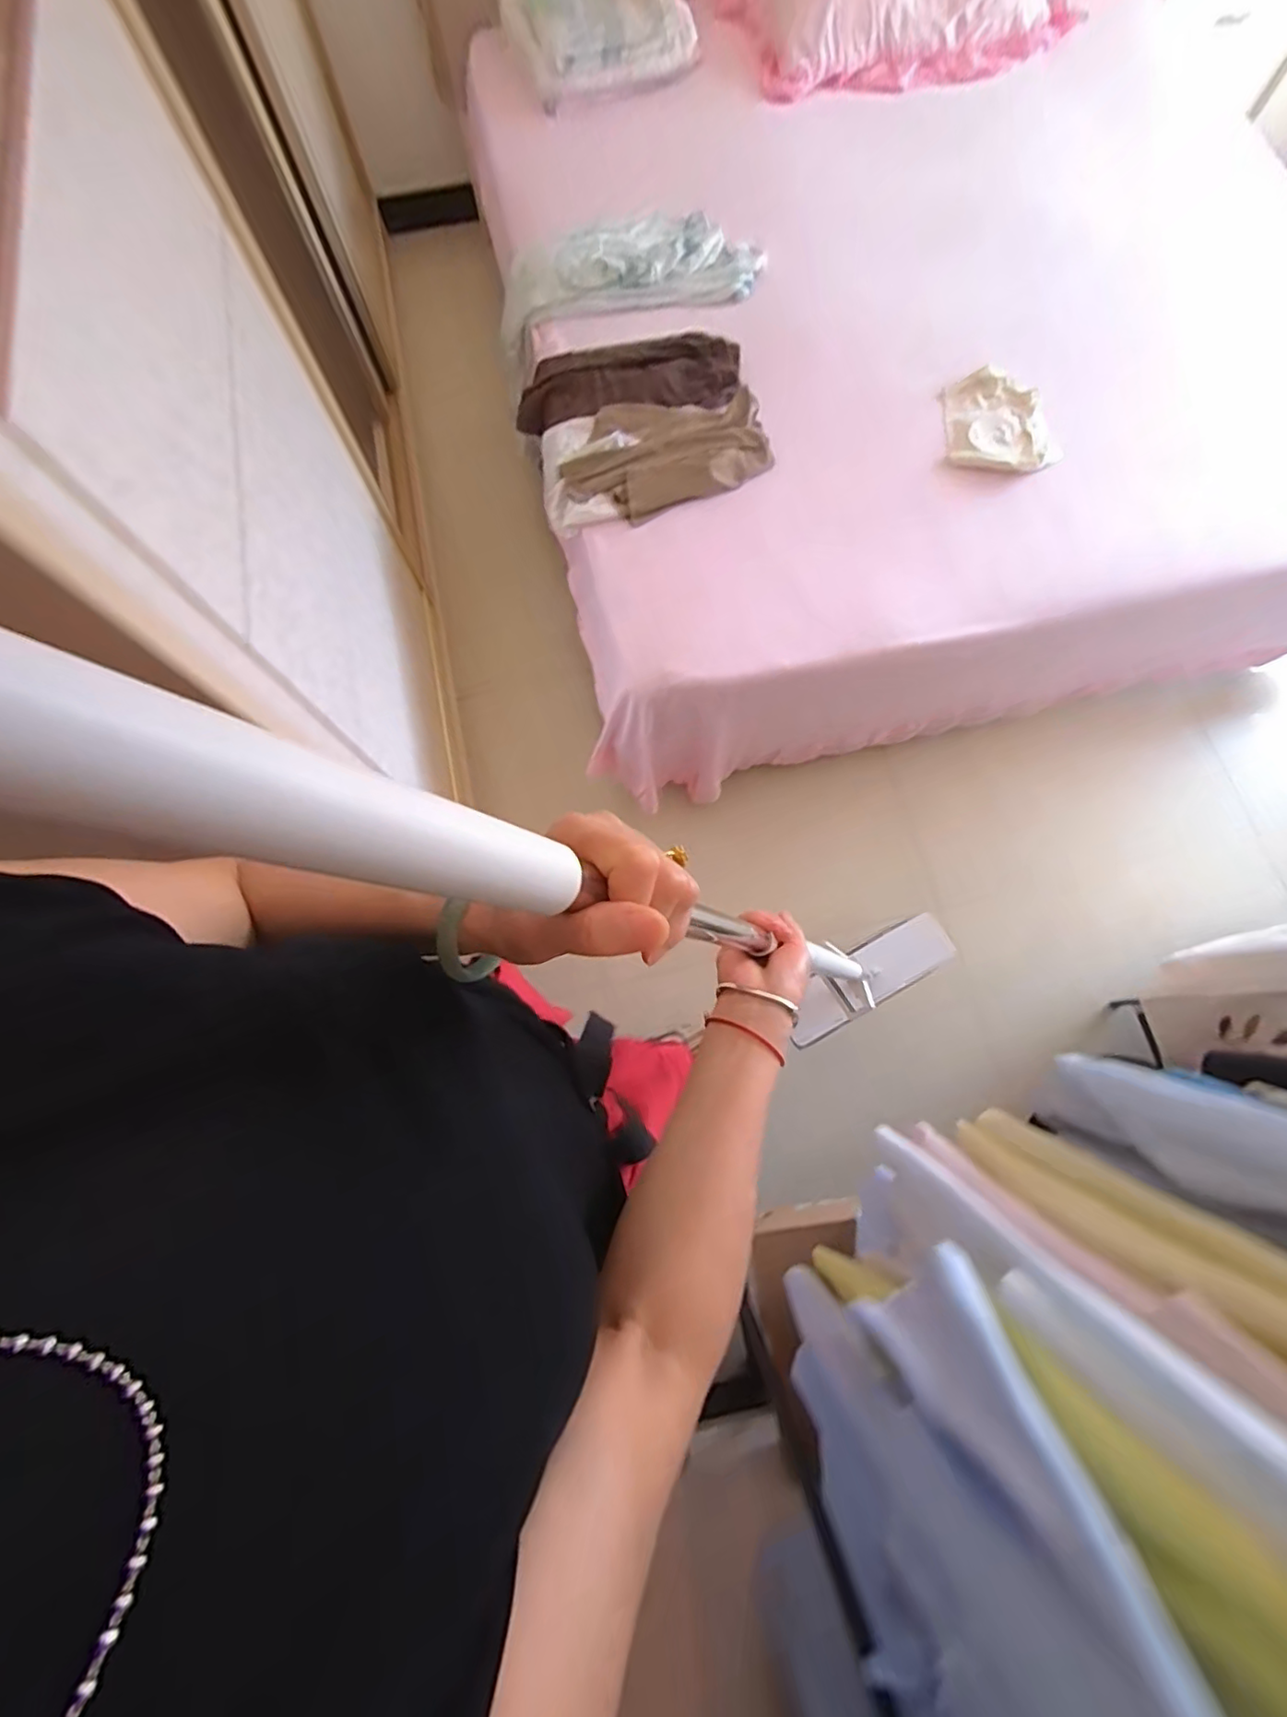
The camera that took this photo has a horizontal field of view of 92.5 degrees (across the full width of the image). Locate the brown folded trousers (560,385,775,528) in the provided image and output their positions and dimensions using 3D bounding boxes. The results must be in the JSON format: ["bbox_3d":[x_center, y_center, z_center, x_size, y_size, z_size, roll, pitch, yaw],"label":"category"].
[{"bbox_3d":[0.043,-0.792,1.191,0.386,0.034,0.249,-21,78,-4],"label":"brown folded trousers"}]

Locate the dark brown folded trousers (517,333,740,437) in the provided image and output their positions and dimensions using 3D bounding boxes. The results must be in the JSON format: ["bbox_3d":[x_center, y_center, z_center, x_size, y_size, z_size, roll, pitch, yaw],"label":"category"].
[{"bbox_3d":[-0.040,-0.986,1.267,0.461,0.051,0.174,-1,87,5],"label":"dark brown folded trousers"}]

